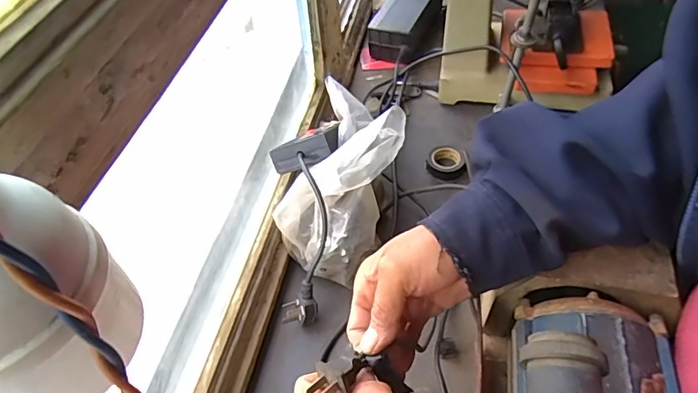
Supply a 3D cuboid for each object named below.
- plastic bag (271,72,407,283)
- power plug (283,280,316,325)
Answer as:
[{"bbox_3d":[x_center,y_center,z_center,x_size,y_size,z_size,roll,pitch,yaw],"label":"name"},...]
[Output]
[{"bbox_3d":[-0.005,-0.010,0.502,0.102,0.141,0.143,21,54,18],"label":"plastic bag"},{"bbox_3d":[-0.050,0.112,0.485,0.034,0.052,0.027,-13,51,-8],"label":"power plug"}]

